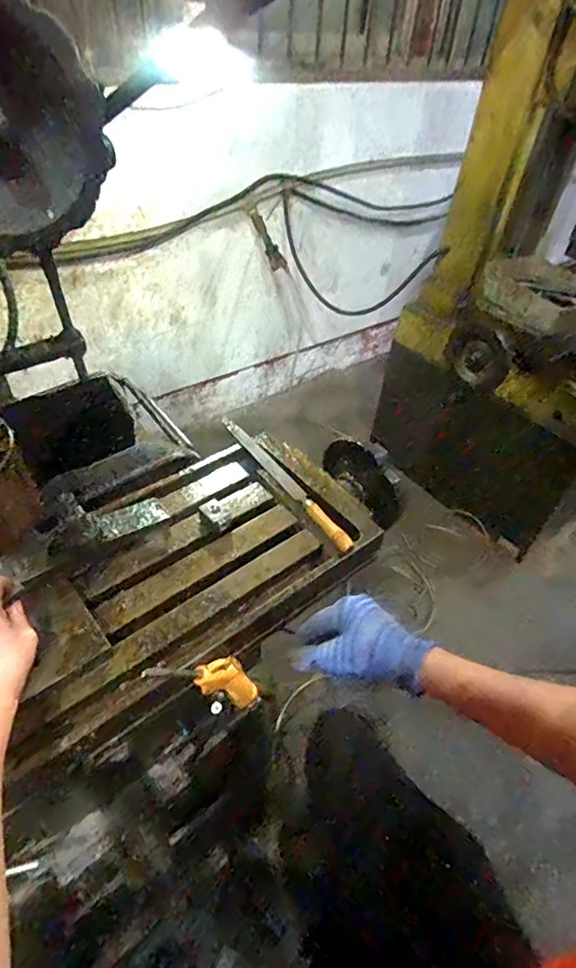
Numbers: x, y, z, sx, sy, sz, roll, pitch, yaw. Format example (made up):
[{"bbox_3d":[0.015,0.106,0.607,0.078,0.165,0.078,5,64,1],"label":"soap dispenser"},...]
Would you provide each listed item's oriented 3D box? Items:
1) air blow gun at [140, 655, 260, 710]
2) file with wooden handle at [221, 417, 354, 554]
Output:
[{"bbox_3d":[-0.072,0.196,0.512,0.047,0.197,0.024,-39,56,-4],"label":"air blow gun"},{"bbox_3d":[-0.011,-0.013,0.676,0.018,0.022,0.296,-24,52,-26],"label":"file with wooden handle"}]

